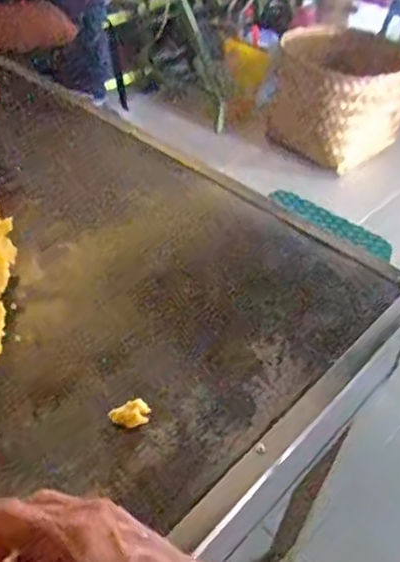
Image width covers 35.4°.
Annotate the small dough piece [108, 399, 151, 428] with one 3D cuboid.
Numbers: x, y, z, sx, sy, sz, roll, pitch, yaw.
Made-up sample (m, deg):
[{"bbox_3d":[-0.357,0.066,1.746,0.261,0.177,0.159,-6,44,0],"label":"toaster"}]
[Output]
[{"bbox_3d":[-0.058,0.113,0.532,0.032,0.007,0.025,-20,49,-27],"label":"small dough piece"}]

